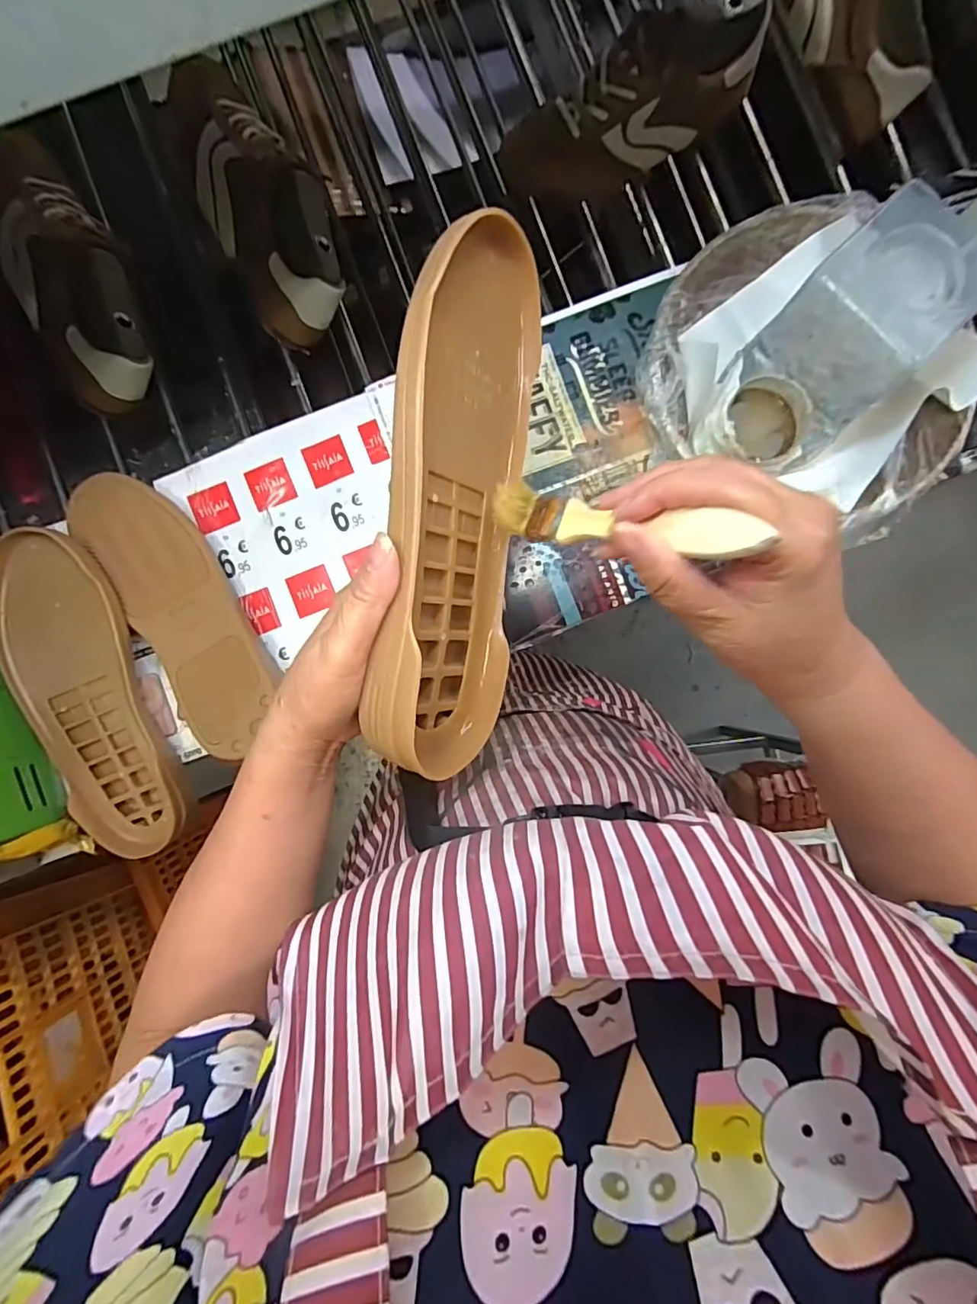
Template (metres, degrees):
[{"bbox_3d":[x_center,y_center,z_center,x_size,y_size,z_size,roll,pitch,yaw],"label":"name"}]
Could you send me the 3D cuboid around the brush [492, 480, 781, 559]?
[{"bbox_3d":[0.051,-0.061,0.246,0.009,0.155,0.027,27,88,-40],"label":"brush"}]

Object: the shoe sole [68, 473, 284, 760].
[{"bbox_3d":[-0.270,-0.039,0.478,0.090,0.036,0.271,-32,88,0],"label":"shoe sole"}]

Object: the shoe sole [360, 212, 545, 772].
[{"bbox_3d":[-0.017,-0.080,0.287,0.026,0.102,0.282,9,89,32],"label":"shoe sole"}]

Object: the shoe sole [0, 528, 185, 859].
[{"bbox_3d":[-0.345,0.041,0.470,0.100,0.047,0.287,-15,88,0],"label":"shoe sole"}]

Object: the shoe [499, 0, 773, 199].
[{"bbox_3d":[0.133,-0.500,0.501,0.239,0.089,0.076,-18,88,16],"label":"shoe"}]

